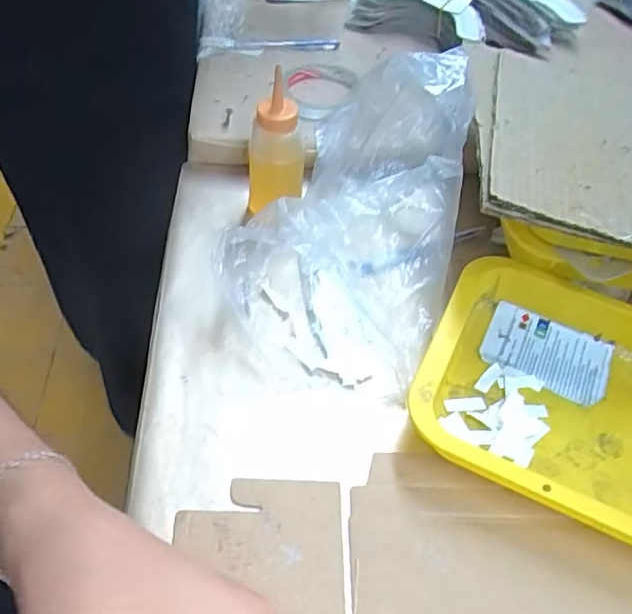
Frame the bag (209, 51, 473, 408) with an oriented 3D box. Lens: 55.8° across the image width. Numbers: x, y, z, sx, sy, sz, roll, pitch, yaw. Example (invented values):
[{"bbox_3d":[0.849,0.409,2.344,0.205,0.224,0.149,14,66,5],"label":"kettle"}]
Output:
[{"bbox_3d":[0.040,-0.082,0.496,0.172,0.138,0.271,22,51,12],"label":"bag"}]

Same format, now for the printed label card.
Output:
[{"bbox_3d":[0.191,0.039,0.496,0.100,0.005,0.072,23,53,11],"label":"printed label card"}]

